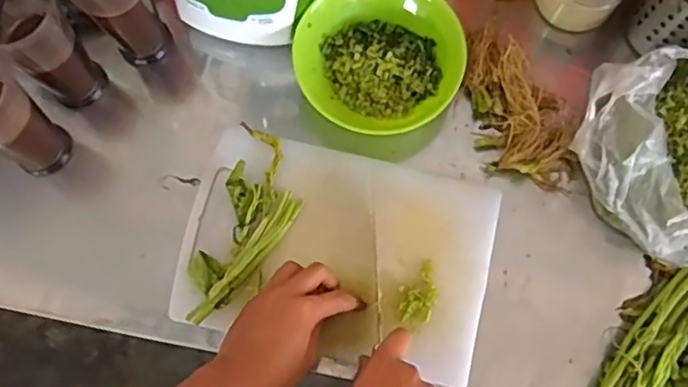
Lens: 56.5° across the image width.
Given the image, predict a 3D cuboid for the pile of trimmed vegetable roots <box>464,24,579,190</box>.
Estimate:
[{"bbox_3d":[0.186,-0.095,0.672,0.099,0.044,0.182,-12,77,-4],"label":"pile of trimmed vegetable roots"}]

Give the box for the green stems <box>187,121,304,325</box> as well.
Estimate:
[{"bbox_3d":[-0.098,0.035,0.648,0.081,0.020,0.202,19,77,4],"label":"green stems"}]

